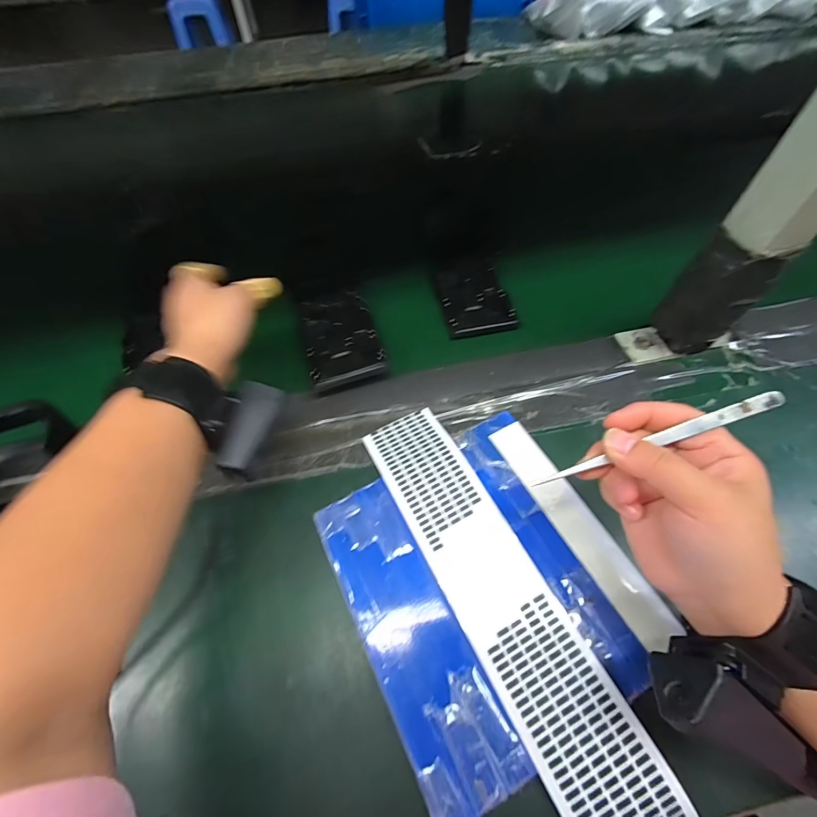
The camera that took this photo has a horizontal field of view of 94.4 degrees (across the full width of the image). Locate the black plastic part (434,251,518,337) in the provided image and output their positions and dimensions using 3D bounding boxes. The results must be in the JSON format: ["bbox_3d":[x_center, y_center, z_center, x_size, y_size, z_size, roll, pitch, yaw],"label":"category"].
[{"bbox_3d":[0.073,-0.132,0.432,0.074,0.009,0.113,-8,58,-3],"label":"black plastic part"}]

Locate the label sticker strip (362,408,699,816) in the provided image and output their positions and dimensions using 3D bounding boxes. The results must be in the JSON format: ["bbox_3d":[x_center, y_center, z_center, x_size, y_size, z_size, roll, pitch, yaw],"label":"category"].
[{"bbox_3d":[0.061,0.123,0.268,0.066,0.009,0.303,-25,60,-13],"label":"label sticker strip"}]

